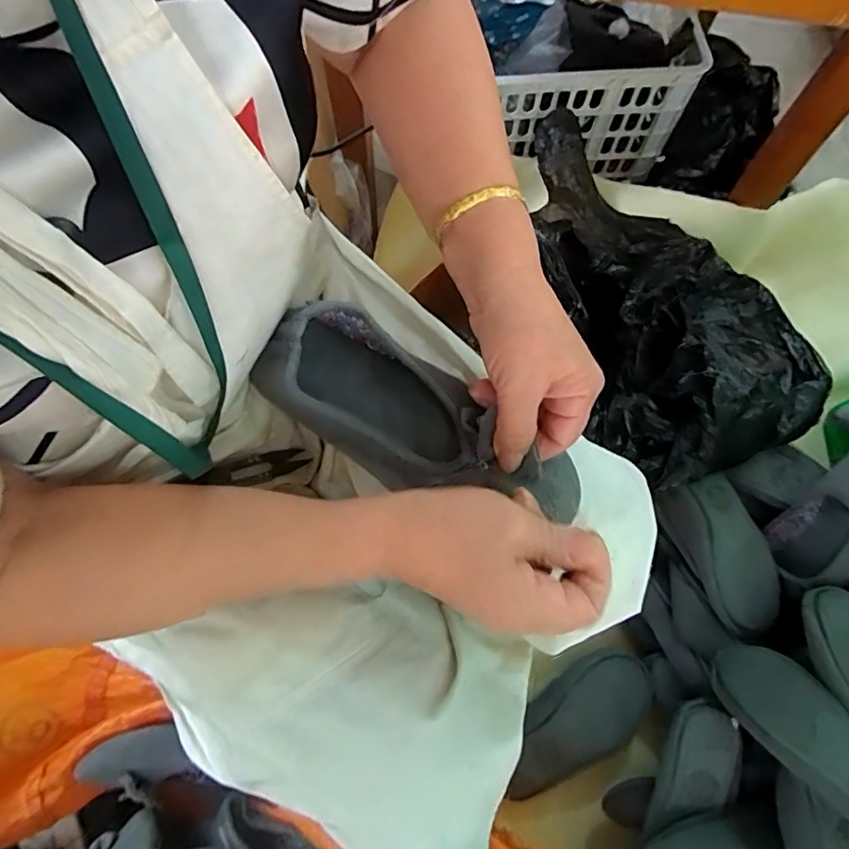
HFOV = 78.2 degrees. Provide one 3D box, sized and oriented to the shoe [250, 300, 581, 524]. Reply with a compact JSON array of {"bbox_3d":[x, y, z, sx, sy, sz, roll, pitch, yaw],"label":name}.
[{"bbox_3d":[-0.002,-0.003,0.333,0.214,0.058,0.083,29,74,0],"label":"shoe"}]

